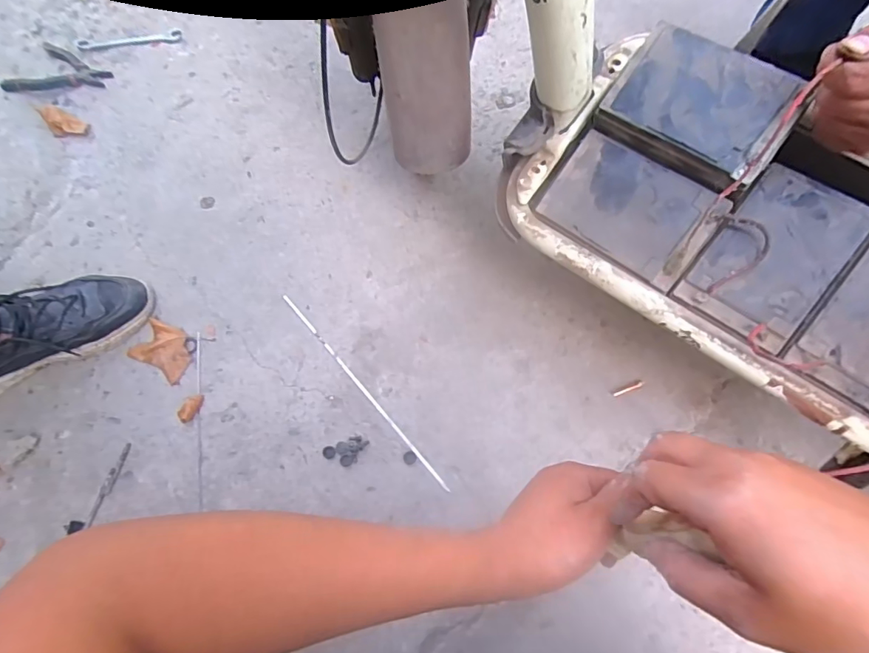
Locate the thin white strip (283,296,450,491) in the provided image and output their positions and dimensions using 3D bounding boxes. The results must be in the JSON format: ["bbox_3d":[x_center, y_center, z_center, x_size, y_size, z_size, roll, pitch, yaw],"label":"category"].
[{"bbox_3d":[-0.100,0.077,0.631,0.006,0.009,0.349,-40,72,-12],"label":"thin white strip"}]

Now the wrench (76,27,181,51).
[{"bbox_3d":[-0.576,-0.538,0.899,0.197,0.006,0.041,-9,69,-1],"label":"wrench"}]

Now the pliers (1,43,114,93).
[{"bbox_3d":[-0.683,-0.448,0.856,0.171,0.023,0.128,26,72,12],"label":"pliers"}]

